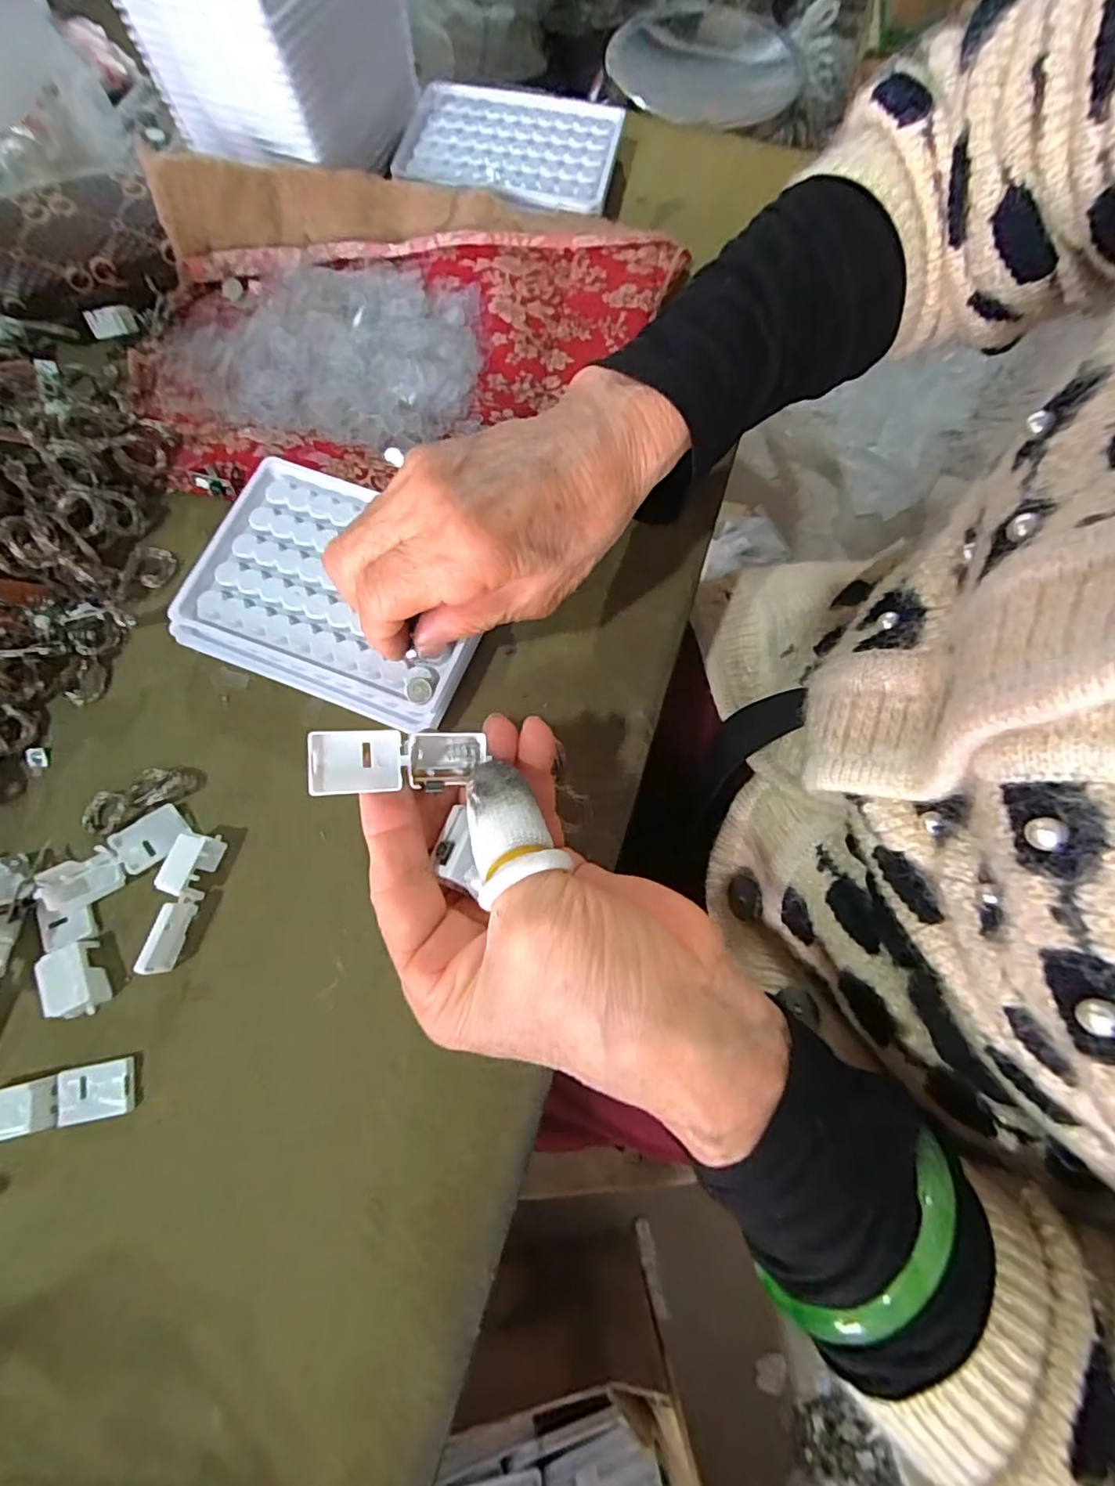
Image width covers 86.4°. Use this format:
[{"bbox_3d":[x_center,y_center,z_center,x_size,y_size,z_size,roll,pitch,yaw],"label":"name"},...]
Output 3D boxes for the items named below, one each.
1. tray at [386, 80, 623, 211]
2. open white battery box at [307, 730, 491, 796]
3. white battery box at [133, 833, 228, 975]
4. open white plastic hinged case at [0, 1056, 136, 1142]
[{"bbox_3d":[-0.029,-0.380,0.376,0.129,0.009,0.102,11,72,2],"label":"tray"},{"bbox_3d":[-0.051,0.006,0.191,0.054,0.012,0.019,-2,72,-31],"label":"open white battery box"},{"bbox_3d":[-0.156,0.064,0.243,0.012,0.018,0.054,15,72,4],"label":"white battery box"},{"bbox_3d":[-0.189,0.135,0.224,0.053,0.011,0.019,-7,74,-16],"label":"open white plastic hinged case"}]

